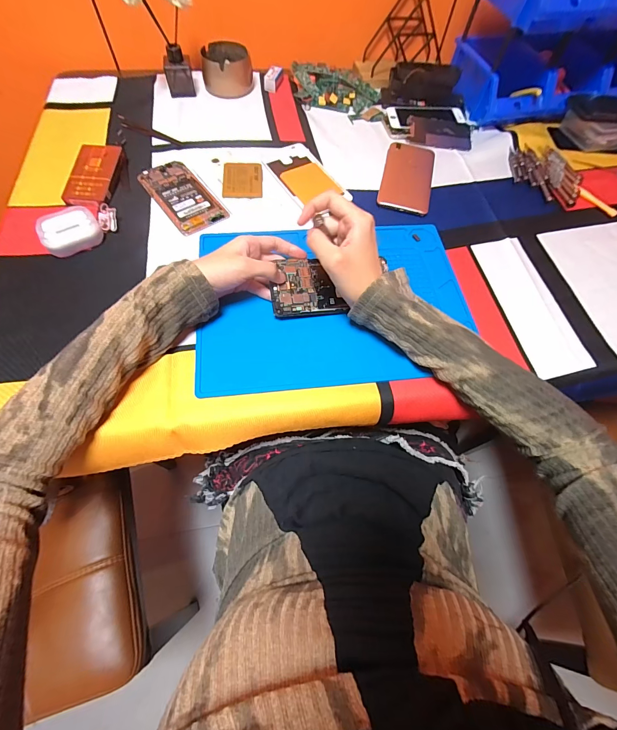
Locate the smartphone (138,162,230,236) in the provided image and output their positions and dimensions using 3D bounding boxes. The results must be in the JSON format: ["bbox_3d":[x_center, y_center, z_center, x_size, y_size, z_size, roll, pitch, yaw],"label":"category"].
[{"bbox_3d":[-0.176,-0.235,0.458,0.066,0.008,0.141,-34,70,-18],"label":"smartphone"}]

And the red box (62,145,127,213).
[{"bbox_3d":[-0.295,-0.260,0.456,0.054,0.027,0.108,3,64,-2],"label":"red box"}]

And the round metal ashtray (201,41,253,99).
[{"bbox_3d":[-0.143,-0.524,0.583,0.085,0.045,0.087,-6,64,-6],"label":"round metal ashtray"}]

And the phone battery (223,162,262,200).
[{"bbox_3d":[-0.095,-0.268,0.475,0.056,0.009,0.075,-2,64,-4],"label":"phone battery"}]

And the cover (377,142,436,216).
[{"bbox_3d":[0.152,-0.288,0.501,0.076,0.006,0.155,13,64,3],"label":"cover"}]

